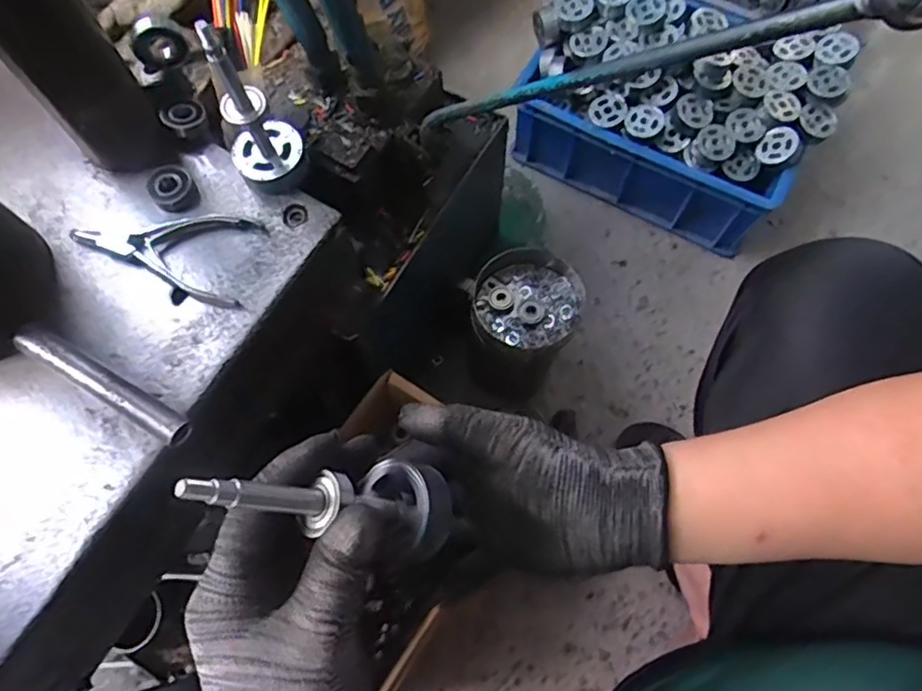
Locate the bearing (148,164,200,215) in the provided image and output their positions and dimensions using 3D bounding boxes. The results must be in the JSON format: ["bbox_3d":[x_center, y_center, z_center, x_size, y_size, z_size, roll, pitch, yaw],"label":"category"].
[{"bbox_3d":[-0.223,-0.121,0.485,0.032,0.017,0.033,-30,71,-10],"label":"bearing"}]

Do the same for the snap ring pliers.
[{"bbox_3d":[-0.223,-0.072,0.464,0.138,0.014,0.068,10,70,5],"label":"snap ring pliers"}]

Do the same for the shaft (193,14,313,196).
[{"bbox_3d":[-0.146,-0.161,0.436,0.051,0.131,0.043,-28,71,-9],"label":"shaft"}]

